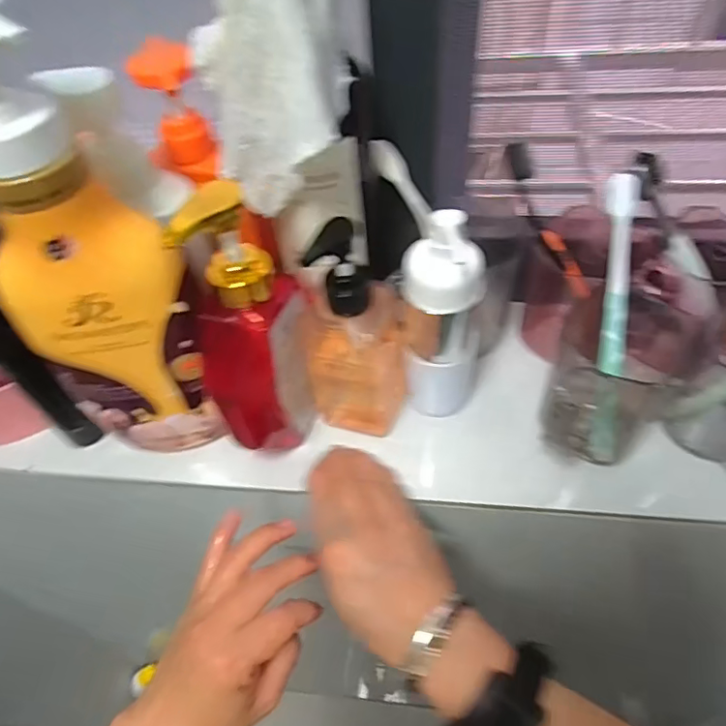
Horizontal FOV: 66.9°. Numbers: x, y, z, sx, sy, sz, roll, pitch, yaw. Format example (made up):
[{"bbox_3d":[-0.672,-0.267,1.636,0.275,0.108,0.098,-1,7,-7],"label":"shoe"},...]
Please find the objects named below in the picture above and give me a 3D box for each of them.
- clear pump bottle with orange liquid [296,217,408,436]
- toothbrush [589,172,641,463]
[{"bbox_3d":[-0.007,-0.018,0.377,0.073,0.182,0.050,11,54,14],"label":"clear pump bottle with orange liquid"},{"bbox_3d":[0.165,-0.025,0.361,0.019,0.186,0.010,-1,15,5],"label":"toothbrush"}]

